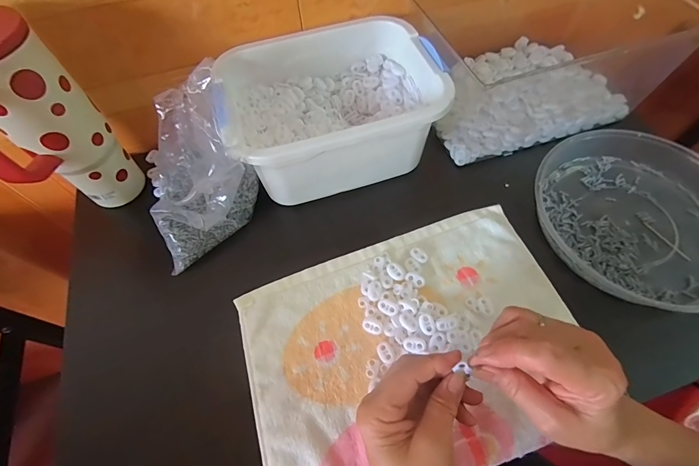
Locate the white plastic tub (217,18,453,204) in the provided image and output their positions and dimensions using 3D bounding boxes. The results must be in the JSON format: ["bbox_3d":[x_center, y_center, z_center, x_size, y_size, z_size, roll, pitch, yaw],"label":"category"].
[{"bbox_3d":[-0.021,-0.155,0.435,0.246,0.108,0.190,-18,62,-7],"label":"white plastic tub"}]

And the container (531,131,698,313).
[{"bbox_3d":[0.334,-0.020,0.403,0.231,0.040,0.220,-1,61,2],"label":"container"}]

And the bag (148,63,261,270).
[{"bbox_3d":[-0.174,-0.063,0.382,0.144,0.140,0.105,-33,64,-14],"label":"bag"}]

